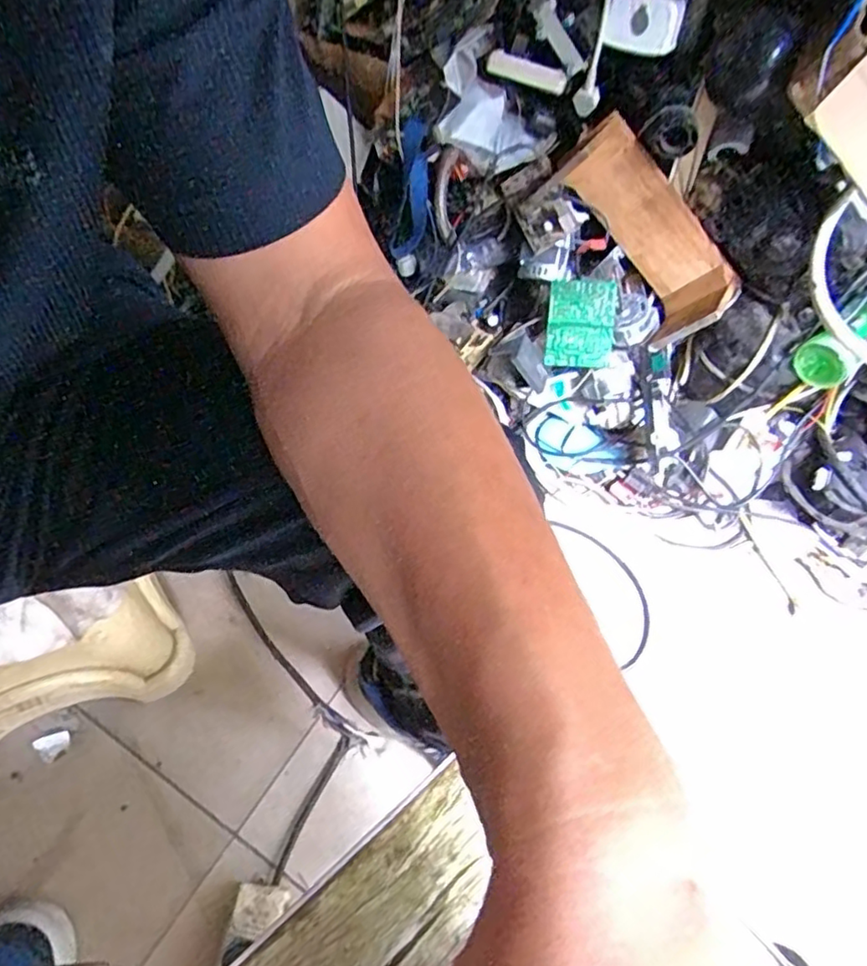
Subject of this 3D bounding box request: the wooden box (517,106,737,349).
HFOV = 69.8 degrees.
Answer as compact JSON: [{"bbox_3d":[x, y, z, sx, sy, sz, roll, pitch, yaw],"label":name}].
[{"bbox_3d":[0.286,-0.343,0.883,0.301,0.135,0.107,49,63,-9],"label":"wooden box"}]

